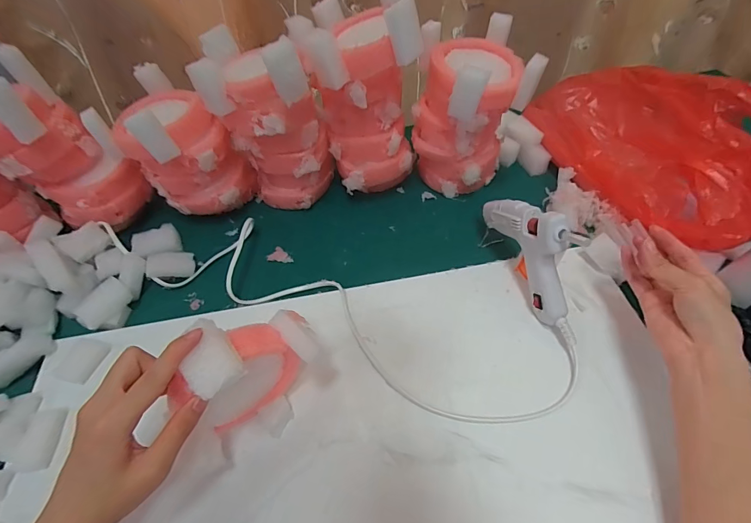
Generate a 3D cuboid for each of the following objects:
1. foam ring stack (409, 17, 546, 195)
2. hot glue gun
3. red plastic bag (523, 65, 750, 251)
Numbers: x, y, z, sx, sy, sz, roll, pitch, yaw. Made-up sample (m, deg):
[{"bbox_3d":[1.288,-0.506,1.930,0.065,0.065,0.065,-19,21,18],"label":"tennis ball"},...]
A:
[{"bbox_3d":[0.114,-0.169,0.467,0.132,0.178,0.106,-16,54,-10],"label":"foam ring stack"},{"bbox_3d":[0.153,-0.012,0.384,0.024,0.115,0.138,-15,52,-8],"label":"hot glue gun"},{"bbox_3d":[0.312,-0.142,0.443,0.134,0.103,0.305,-15,52,-8],"label":"red plastic bag"}]

